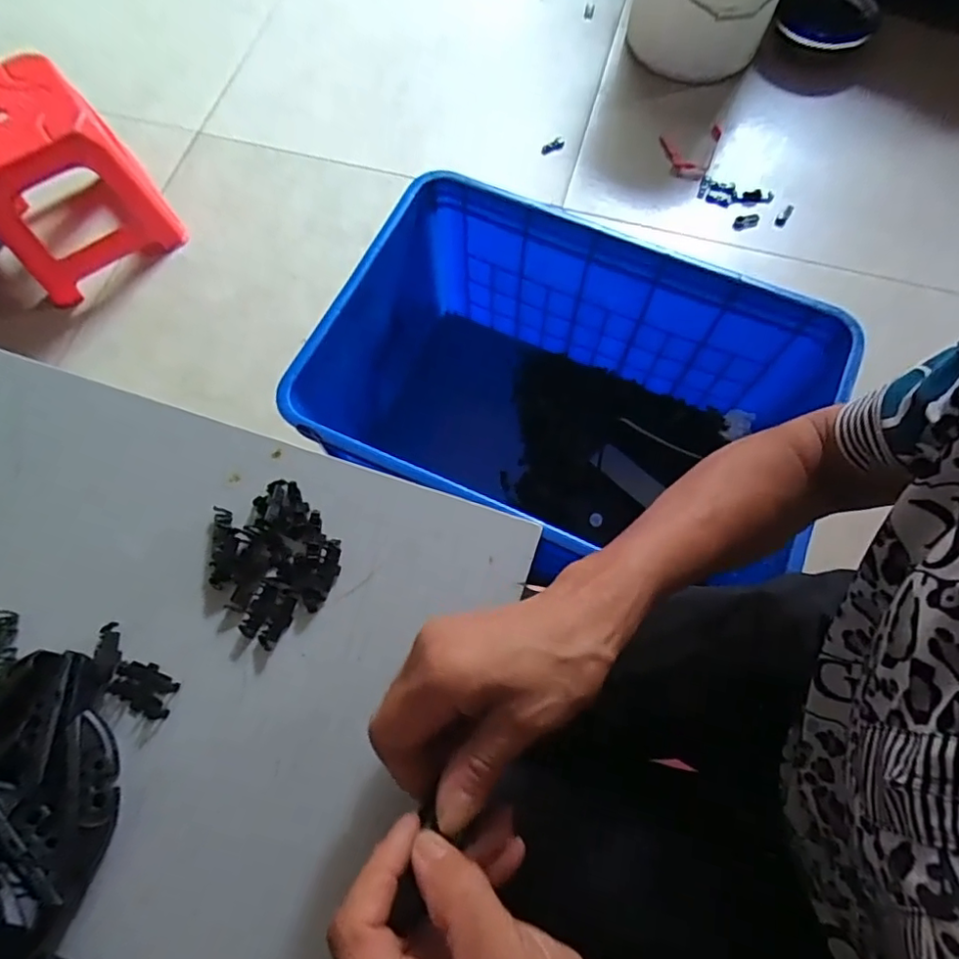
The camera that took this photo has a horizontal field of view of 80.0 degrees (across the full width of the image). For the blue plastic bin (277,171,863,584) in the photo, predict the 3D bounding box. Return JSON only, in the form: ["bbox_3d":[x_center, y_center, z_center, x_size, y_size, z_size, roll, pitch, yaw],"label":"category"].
[{"bbox_3d":[0.090,-0.088,0.818,0.635,0.334,0.415,26,70,8],"label":"blue plastic bin"}]

